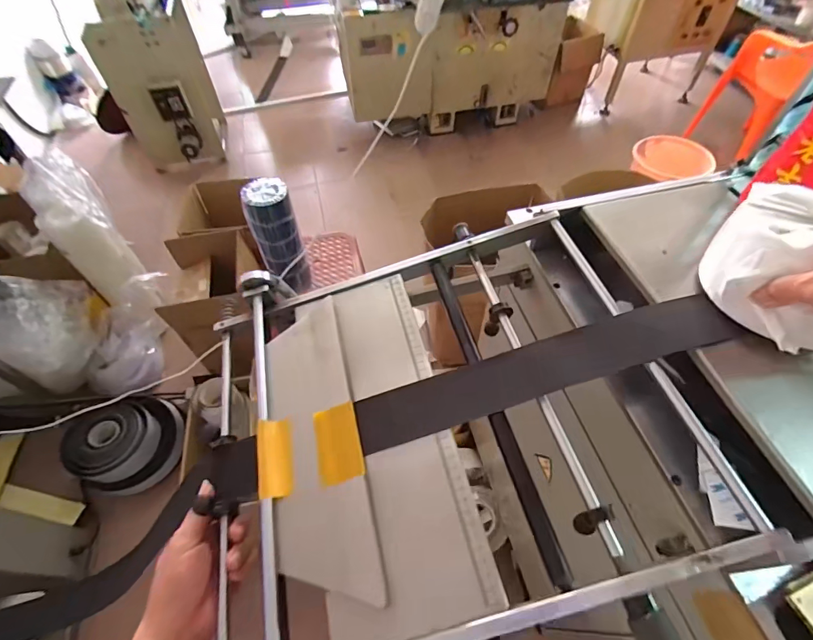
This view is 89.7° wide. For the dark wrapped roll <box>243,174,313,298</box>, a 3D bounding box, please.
[{"bbox_3d":[-0.344,-0.220,1.108,0.114,0.301,0.112,-15,55,-9],"label":"dark wrapped roll"}]

